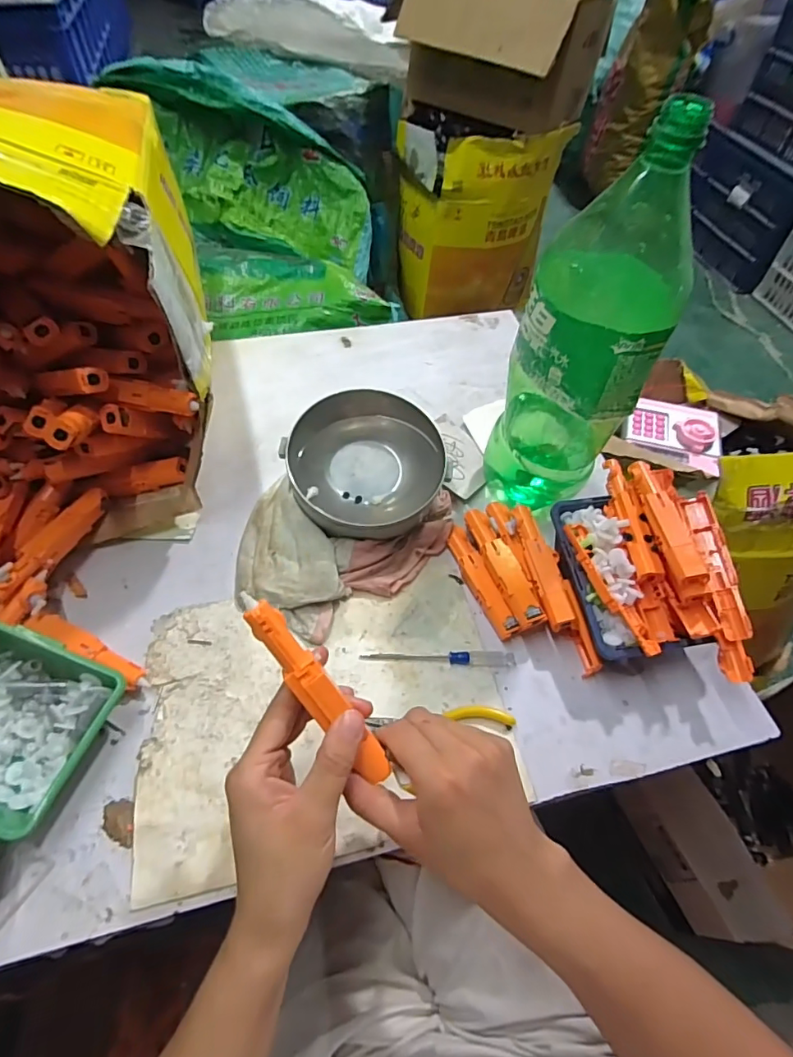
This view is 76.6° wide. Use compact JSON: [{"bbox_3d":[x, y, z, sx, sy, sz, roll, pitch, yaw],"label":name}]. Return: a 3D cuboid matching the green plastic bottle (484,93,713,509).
[{"bbox_3d":[0.146,-0.143,0.405,0.093,0.292,0.107,11,55,6],"label":"green plastic bottle"}]

